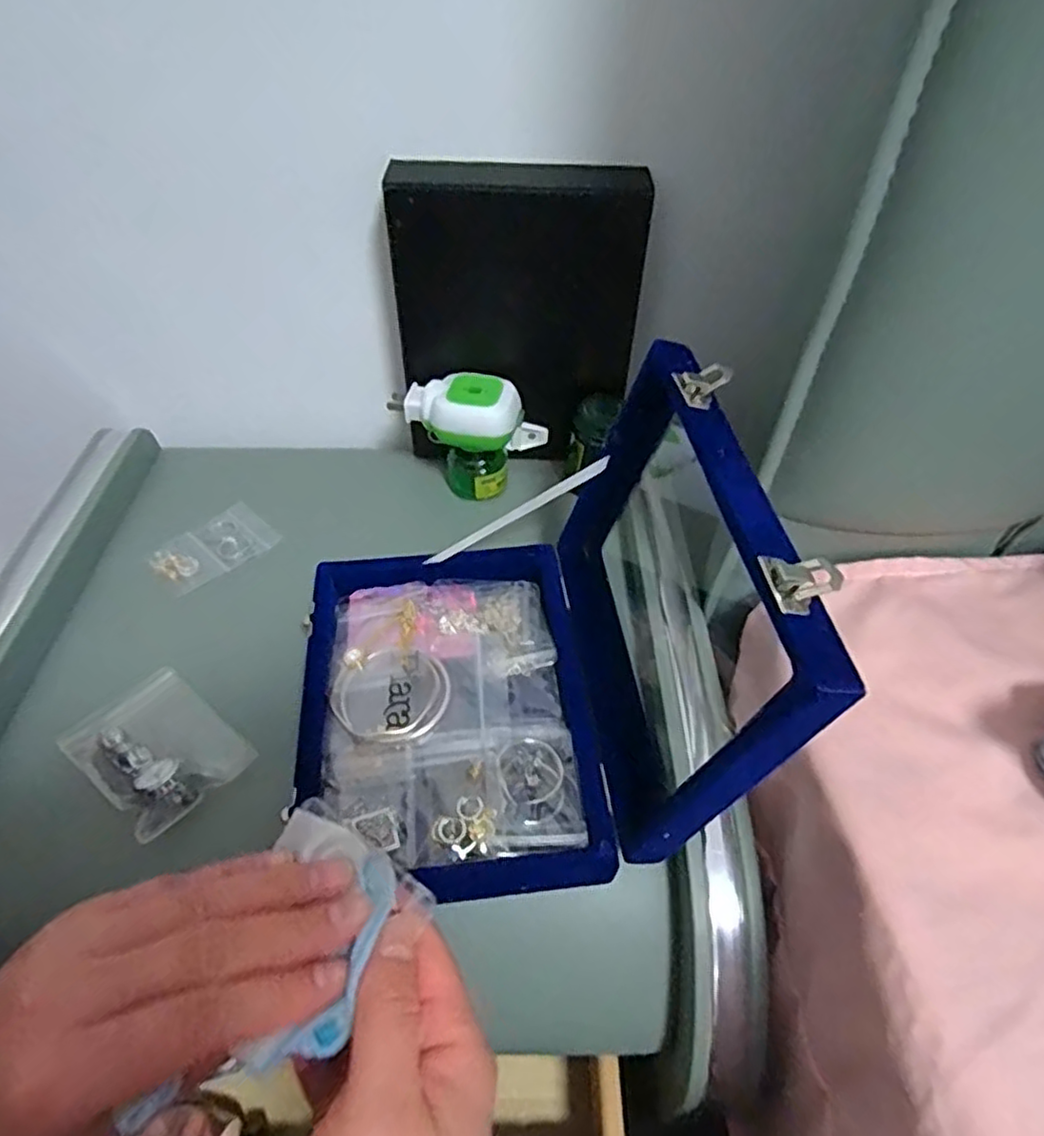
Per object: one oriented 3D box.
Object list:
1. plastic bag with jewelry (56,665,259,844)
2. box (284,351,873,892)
[{"bbox_3d":[-0.201,0.100,0.377,0.095,0.018,0.067,31,53,24],"label":"plastic bag with jewelry"},{"bbox_3d":[-0.010,0.022,0.327,0.205,0.168,0.201,-3,47,-6],"label":"box"}]

